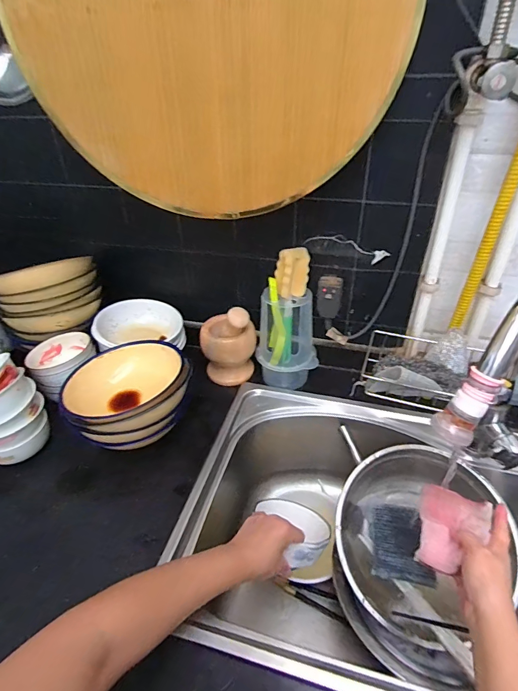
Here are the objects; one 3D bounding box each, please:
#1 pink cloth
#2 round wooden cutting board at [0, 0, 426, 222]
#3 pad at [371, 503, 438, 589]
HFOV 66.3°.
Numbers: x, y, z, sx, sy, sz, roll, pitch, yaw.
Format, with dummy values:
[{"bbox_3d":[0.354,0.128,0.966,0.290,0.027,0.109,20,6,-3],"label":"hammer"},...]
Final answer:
[{"bbox_3d":[0.240,0.230,0.497,0.077,0.035,0.096,16,41,22],"label":"pink cloth"},{"bbox_3d":[-0.053,-0.372,0.430,0.435,0.431,0.018,0,37,2],"label":"round wooden cutting board"},{"bbox_3d":[0.217,0.294,0.597,0.080,0.017,0.110,8,38,12],"label":"pad"}]

